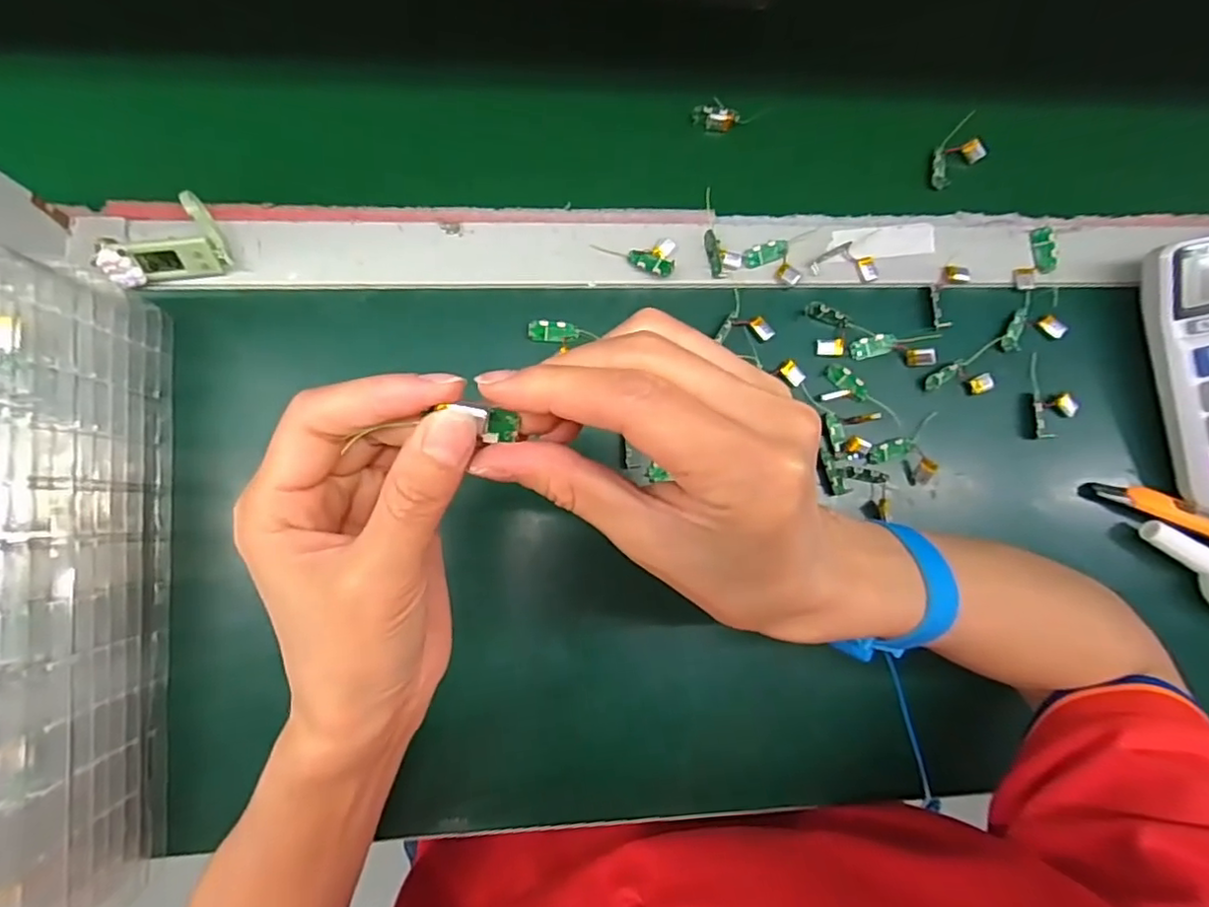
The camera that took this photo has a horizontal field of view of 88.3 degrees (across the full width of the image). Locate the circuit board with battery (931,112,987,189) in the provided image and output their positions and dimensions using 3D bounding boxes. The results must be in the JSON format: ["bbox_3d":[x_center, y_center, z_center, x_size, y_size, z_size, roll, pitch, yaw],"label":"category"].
[{"bbox_3d":[0.231,-0.197,0.409,0.050,0.014,0.026,-45,89,-8],"label":"circuit board with battery"}]

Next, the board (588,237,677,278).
[{"bbox_3d":[0.018,-0.117,0.370,0.048,0.010,0.025,2,84,-5],"label":"board"}]

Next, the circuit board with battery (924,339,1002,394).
[{"bbox_3d":[0.224,-0.048,0.378,0.056,0.005,0.024,-24,86,-7],"label":"circuit board with battery"}]

